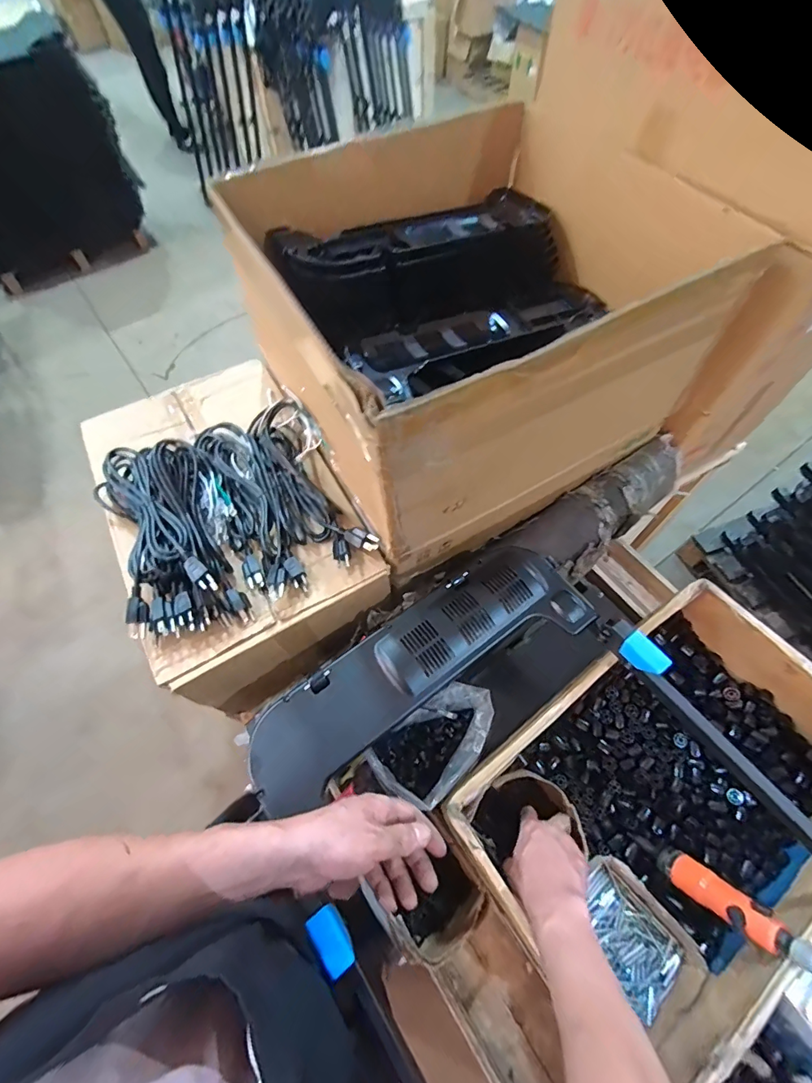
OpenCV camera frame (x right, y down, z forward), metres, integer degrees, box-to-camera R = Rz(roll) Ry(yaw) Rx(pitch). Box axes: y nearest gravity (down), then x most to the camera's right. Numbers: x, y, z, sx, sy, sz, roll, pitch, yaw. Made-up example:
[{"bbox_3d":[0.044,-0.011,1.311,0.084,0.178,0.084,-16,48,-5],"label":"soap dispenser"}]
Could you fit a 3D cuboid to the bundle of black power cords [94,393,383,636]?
[{"bbox_3d":[-0.276,-0.054,0.695,0.337,0.071,0.354,-26,63,-12],"label":"bundle of black power cords"}]

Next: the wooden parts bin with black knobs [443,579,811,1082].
[{"bbox_3d":[0.364,0.342,0.621,0.519,0.152,0.352,-33,65,-15],"label":"wooden parts bin with black knobs"}]

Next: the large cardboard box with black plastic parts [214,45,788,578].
[{"bbox_3d":[0.088,-0.377,0.717,0.582,0.331,0.588,-28,64,-12],"label":"large cardboard box with black plastic parts"}]

